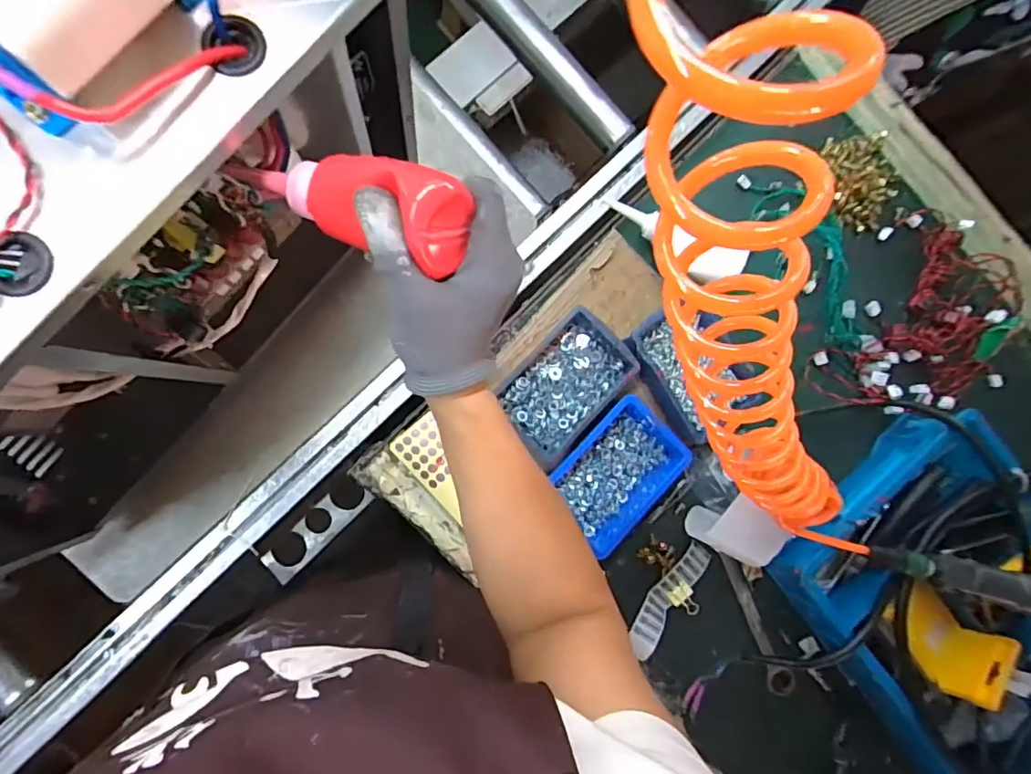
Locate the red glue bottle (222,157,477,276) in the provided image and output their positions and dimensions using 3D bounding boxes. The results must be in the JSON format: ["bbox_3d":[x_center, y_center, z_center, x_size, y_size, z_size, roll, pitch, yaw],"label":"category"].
[{"bbox_3d":[-0.089,-0.095,0.276,0.126,0.039,0.044,14,84,14],"label":"red glue bottle"}]

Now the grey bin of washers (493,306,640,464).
[{"bbox_3d":[0.052,-0.004,0.565,0.095,0.046,0.150,45,82,-4],"label":"grey bin of washers"}]

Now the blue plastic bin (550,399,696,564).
[{"bbox_3d":[0.105,0.092,0.568,0.105,0.048,0.148,42,82,-4],"label":"blue plastic bin"}]

